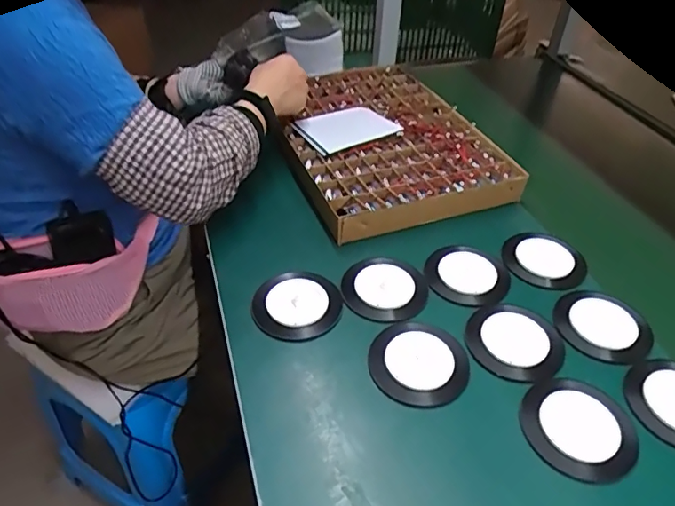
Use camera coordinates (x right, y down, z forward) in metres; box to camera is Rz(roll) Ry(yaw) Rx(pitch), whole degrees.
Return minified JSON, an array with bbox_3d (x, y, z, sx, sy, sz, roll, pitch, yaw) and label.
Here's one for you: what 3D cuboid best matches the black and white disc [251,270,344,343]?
[{"bbox_3d":[-0.045,0.056,0.572,0.098,0.010,0.088,-19,46,-20],"label":"black and white disc"}]

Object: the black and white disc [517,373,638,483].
[{"bbox_3d":[0.222,0.157,0.469,0.093,0.014,0.096,0,43,0],"label":"black and white disc"}]

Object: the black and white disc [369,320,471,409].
[{"bbox_3d":[0.083,0.110,0.518,0.097,0.014,0.093,0,43,0],"label":"black and white disc"}]

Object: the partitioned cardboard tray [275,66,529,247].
[{"bbox_3d":[0.059,-0.187,0.816,0.301,0.042,0.414,-13,44,-15],"label":"partitioned cardboard tray"}]

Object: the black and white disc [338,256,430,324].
[{"bbox_3d":[0.053,0.038,0.590,0.093,0.013,0.085,0,43,0],"label":"black and white disc"}]

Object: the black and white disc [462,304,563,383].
[{"bbox_3d":[0.185,0.092,0.538,0.090,0.013,0.095,0,43,0],"label":"black and white disc"}]

